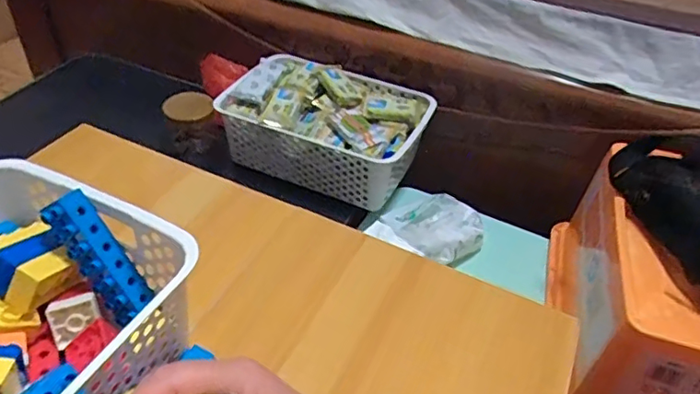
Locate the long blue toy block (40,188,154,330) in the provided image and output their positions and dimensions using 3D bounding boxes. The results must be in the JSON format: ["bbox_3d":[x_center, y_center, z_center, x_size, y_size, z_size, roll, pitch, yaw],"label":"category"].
[{"bbox_3d":[-0.192,0.047,0.426,0.030,0.032,0.100,-38,102,-38],"label":"long blue toy block"}]

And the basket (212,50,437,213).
[{"bbox_3d":[-0.037,-0.121,0.916,0.300,0.111,0.216,21,44,16],"label":"basket"}]

